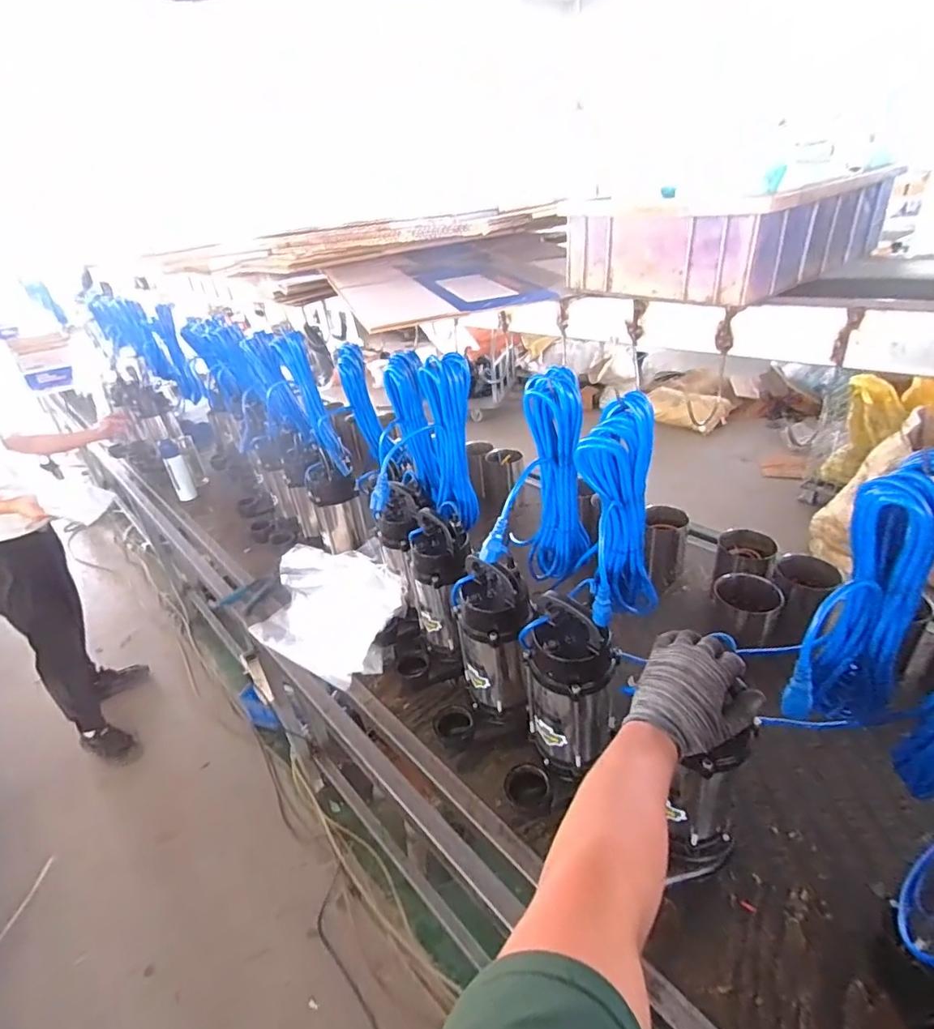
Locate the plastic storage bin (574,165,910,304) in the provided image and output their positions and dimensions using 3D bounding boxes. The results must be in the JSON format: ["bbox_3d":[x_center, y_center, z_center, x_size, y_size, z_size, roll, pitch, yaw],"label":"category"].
[{"bbox_3d":[0.315,-0.339,0.642,0.323,0.087,0.242,-29,37,-31],"label":"plastic storage bin"}]

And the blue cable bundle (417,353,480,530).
[{"bbox_3d":[-0.027,-0.126,0.968,0.083,0.320,0.068,-10,31,-5],"label":"blue cable bundle"}]

